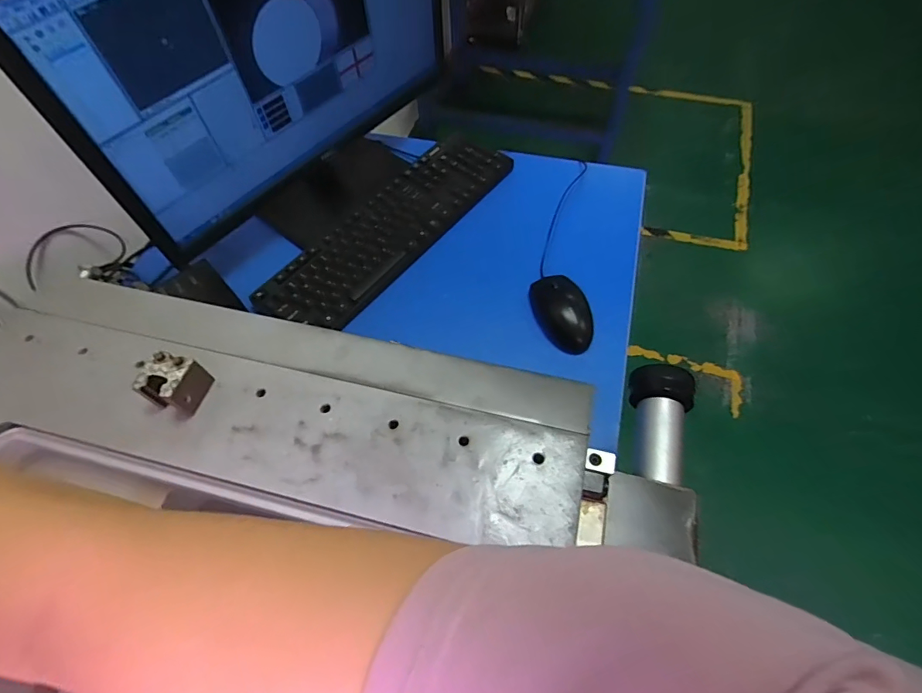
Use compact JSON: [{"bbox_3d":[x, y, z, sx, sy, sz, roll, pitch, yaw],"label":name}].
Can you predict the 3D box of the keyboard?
[{"bbox_3d":[-0.097,-0.172,0.675,0.121,0.032,0.412,36,67,21],"label":"keyboard"}]

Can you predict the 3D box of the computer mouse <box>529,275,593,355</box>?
[{"bbox_3d":[0.133,-0.044,0.605,0.062,0.037,0.111,-24,61,-11],"label":"computer mouse"}]

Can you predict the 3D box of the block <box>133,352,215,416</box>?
[{"bbox_3d":[-0.195,0.026,0.324,0.029,0.032,0.034,20,62,12],"label":"block"}]

